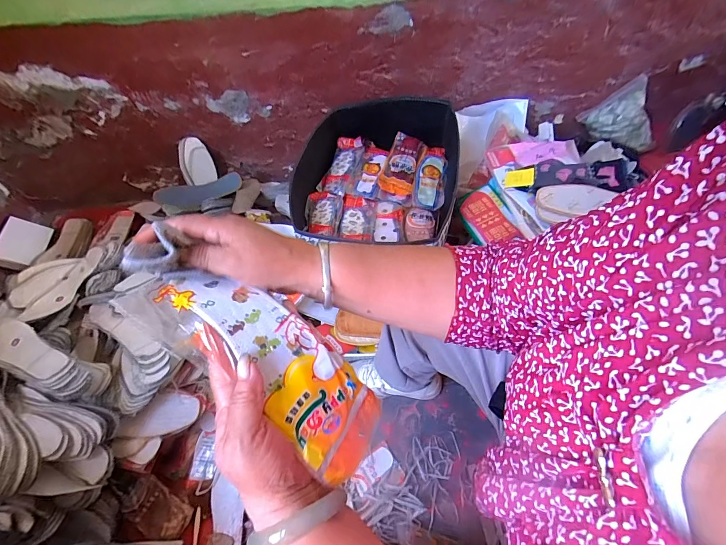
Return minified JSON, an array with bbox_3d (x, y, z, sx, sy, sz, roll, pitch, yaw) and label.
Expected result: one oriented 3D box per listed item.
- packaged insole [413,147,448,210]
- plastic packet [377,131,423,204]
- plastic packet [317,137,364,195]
[{"bbox_3d":[0.169,-0.245,0.857,0.072,0.016,0.224,9,56,6],"label":"packaged insole"},{"bbox_3d":[0.094,-0.268,0.862,0.080,0.028,0.223,12,56,8],"label":"plastic packet"},{"bbox_3d":[-0.056,-0.275,0.893,0.078,0.038,0.193,13,57,9],"label":"plastic packet"}]

